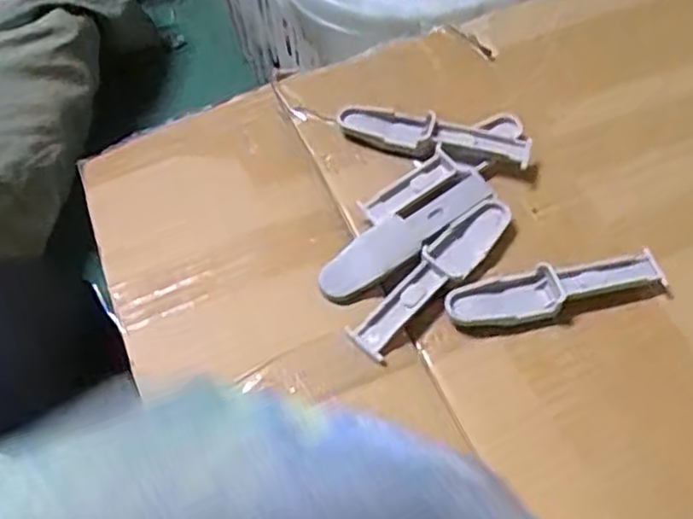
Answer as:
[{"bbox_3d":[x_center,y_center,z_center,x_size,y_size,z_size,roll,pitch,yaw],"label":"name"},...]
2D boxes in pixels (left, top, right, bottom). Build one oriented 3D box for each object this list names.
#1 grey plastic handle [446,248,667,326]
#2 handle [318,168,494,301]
[{"bbox_3d":[0.098,0.014,0.320,0.102,0.011,0.022,-11,58,-9],"label":"grey plastic handle"},{"bbox_3d":[0.030,-0.013,0.332,0.104,0.008,0.022,-34,64,-21],"label":"handle"}]

